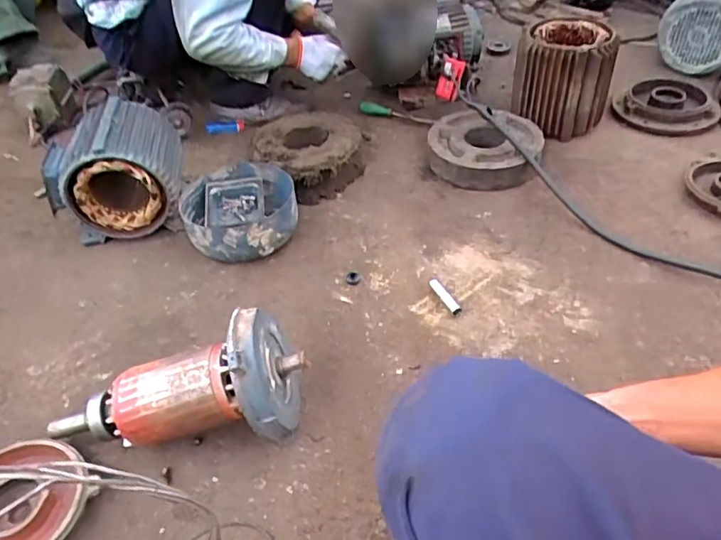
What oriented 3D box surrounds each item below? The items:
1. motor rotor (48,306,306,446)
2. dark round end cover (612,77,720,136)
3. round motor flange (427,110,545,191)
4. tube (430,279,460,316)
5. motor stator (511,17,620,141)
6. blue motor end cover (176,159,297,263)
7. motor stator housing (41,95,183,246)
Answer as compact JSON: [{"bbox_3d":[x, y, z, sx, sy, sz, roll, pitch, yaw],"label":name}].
[{"bbox_3d":[-0.254,0.178,0.775,0.362,0.166,0.142,-15,40,8],"label":"motor rotor"},{"bbox_3d":[0.705,-0.376,1.306,0.215,0.072,0.222,23,47,27],"label":"dark round end cover"},{"bbox_3d":[0.274,-0.270,1.261,0.245,0.099,0.219,7,42,12],"label":"round motor flange"},{"bbox_3d":[0.147,0.044,0.991,0.016,0.015,0.090,-16,42,-15],"label":"tube"},{"bbox_3d":[0.440,-0.402,1.214,0.170,0.197,0.183,-17,43,-16],"label":"motor stator"},{"bbox_3d":[-0.241,-0.111,1.143,0.227,0.092,0.228,-9,41,-7],"label":"blue motor end cover"},{"bbox_3d":[-0.502,-0.198,1.155,0.243,0.223,0.218,-12,41,-10],"label":"motor stator housing"}]

